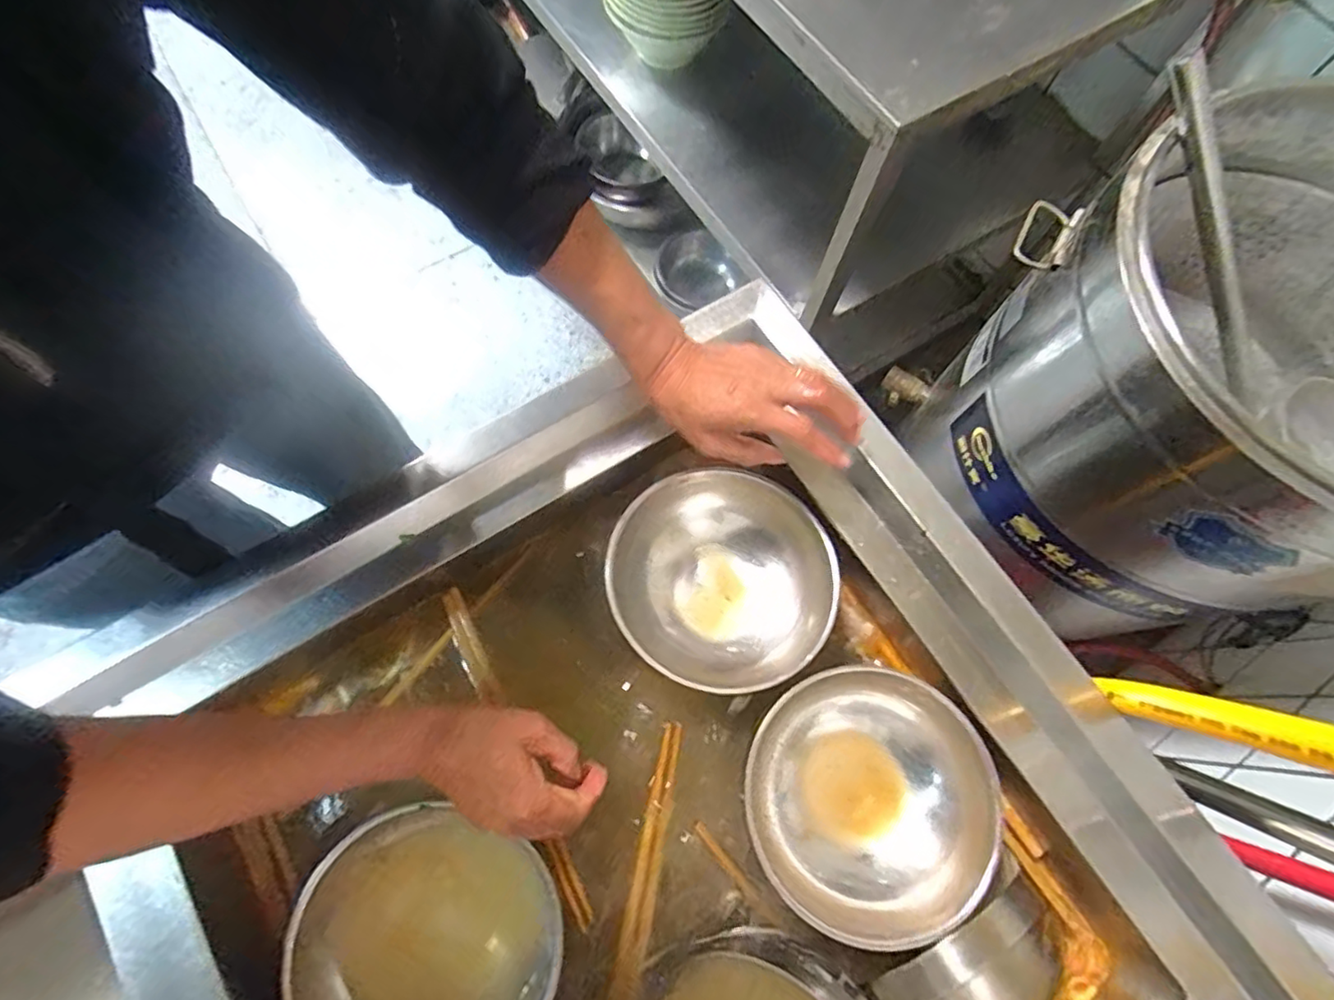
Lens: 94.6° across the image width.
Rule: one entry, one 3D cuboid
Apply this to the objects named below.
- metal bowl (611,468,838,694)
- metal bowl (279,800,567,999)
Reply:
[{"bbox_3d":[0.042,0.066,0.507,0.167,0.082,0.171,1,72,-2],"label":"metal bowl"},{"bbox_3d":[-0.166,0.316,0.438,0.176,0.070,0.153,15,72,3],"label":"metal bowl"}]

